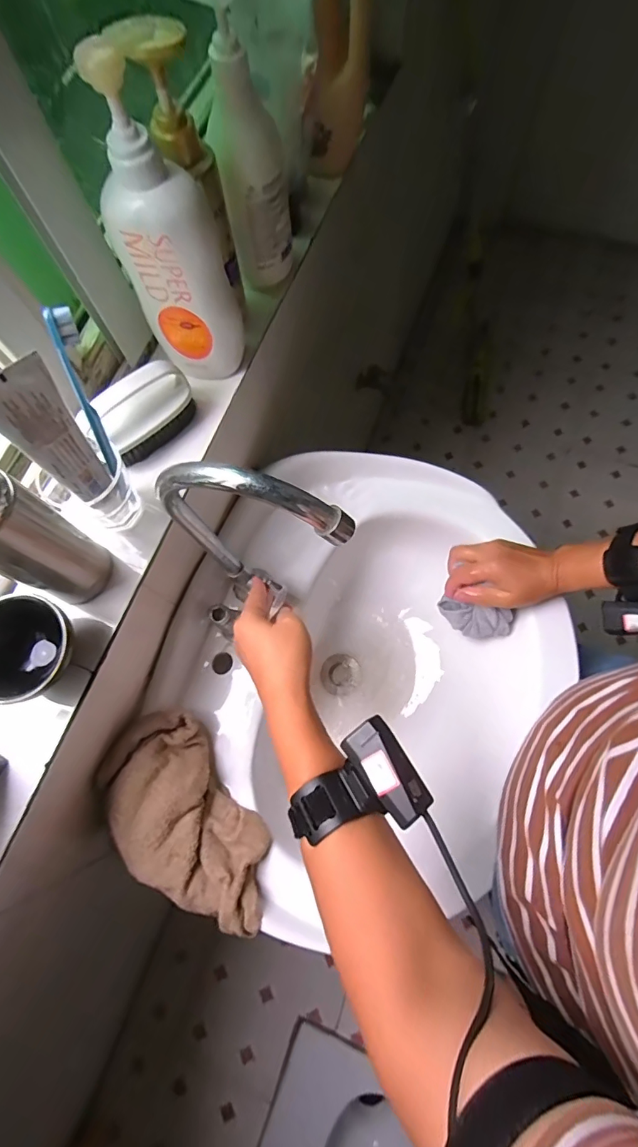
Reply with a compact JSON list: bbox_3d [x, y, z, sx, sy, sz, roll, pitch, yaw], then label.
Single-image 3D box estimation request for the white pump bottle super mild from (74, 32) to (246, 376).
[{"bbox_3d":[-0.127,-0.275,0.393,0.086,0.234,0.072,-19,73,-3],"label":"white pump bottle super mild"}]

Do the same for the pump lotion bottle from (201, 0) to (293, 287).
[{"bbox_3d":[-0.064,-0.381,0.433,0.057,0.219,0.056,10,74,6],"label":"pump lotion bottle"}]

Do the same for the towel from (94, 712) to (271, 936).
[{"bbox_3d":[-0.143,0.263,0.478,0.134,0.064,0.227,-35,74,-8],"label":"towel"}]

